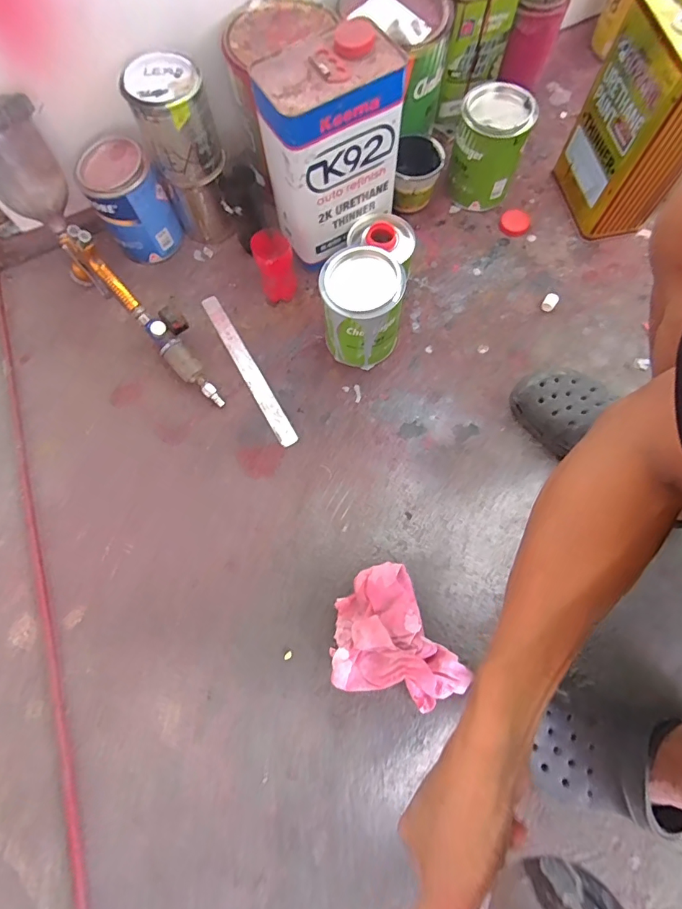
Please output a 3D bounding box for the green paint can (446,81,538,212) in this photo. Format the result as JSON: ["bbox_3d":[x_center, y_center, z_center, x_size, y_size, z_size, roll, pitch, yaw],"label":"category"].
[{"bbox_3d":[0.223,-0.471,0.683,0.109,0.133,0.093,13,73,6],"label":"green paint can"}]

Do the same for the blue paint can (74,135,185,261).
[{"bbox_3d":[-0.319,-0.381,0.677,0.099,0.135,0.097,-1,72,2],"label":"blue paint can"}]

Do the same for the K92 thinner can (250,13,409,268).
[{"bbox_3d":[-0.012,-0.411,0.592,0.172,0.212,0.111,-31,75,-7],"label":"K92 thinner can"}]

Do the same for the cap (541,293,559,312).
[{"bbox_3d":[0.324,-0.237,0.679,0.020,0.016,0.024,34,76,12],"label":"cap"}]

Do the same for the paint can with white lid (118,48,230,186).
[{"bbox_3d":[-0.222,-0.450,0.599,0.101,0.112,0.103,-21,74,-4],"label":"paint can with white lid"}]

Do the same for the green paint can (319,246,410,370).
[{"bbox_3d":[0.029,-0.197,0.612,0.105,0.139,0.096,6,72,4],"label":"green paint can"}]

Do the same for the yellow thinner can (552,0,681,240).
[{"bbox_3d":[0.421,-0.464,0.624,0.103,0.251,0.171,-16,72,-3],"label":"yellow thinner can"}]

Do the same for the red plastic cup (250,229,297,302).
[{"bbox_3d":[-0.098,-0.284,0.664,0.053,0.101,0.055,-1,72,2],"label":"red plastic cup"}]

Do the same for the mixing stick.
[{"bbox_3d":[-0.142,-0.134,0.668,0.028,0.004,0.285,-29,73,-7],"label":"mixing stick"}]

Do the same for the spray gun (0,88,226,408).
[{"bbox_3d":[-0.317,-0.275,0.593,0.103,0.236,0.435,-44,76,-11],"label":"spray gun"}]

